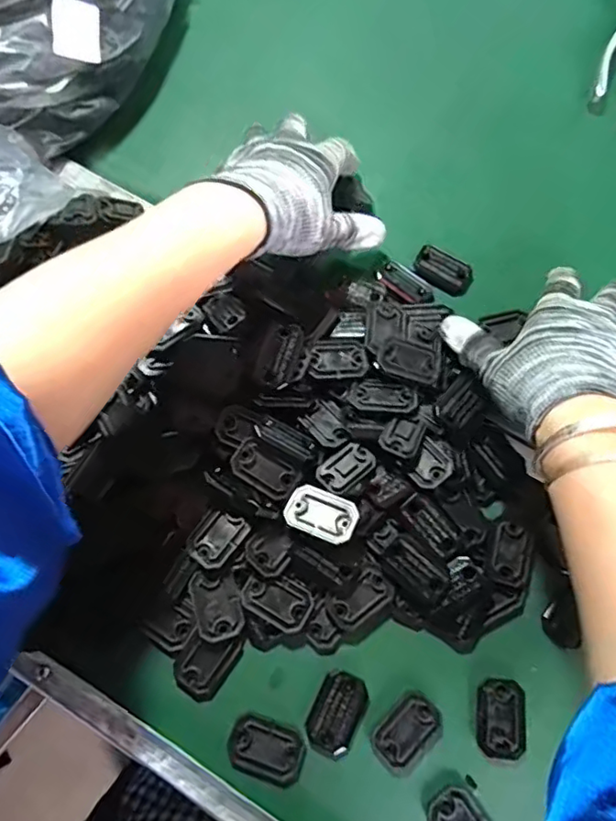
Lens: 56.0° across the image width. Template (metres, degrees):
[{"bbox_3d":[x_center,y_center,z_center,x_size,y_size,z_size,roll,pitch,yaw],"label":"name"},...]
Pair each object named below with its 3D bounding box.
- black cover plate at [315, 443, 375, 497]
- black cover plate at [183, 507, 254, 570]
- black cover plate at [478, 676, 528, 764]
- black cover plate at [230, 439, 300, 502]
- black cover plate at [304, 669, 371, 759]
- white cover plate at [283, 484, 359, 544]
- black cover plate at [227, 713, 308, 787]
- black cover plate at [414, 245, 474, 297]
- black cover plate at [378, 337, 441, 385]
[{"bbox_3d":[0.024,0.035,0.356,0.035,0.004,0.022,-39,78,-11],"label":"black cover plate"},{"bbox_3d":[-0.055,0.078,0.353,0.026,0.008,0.036,39,77,10],"label":"black cover plate"},{"bbox_3d":[0.113,0.180,0.337,0.027,0.006,0.041,4,74,1],"label":"black cover plate"},{"bbox_3d":[-0.026,0.036,0.351,0.040,0.004,0.024,33,84,-4],"label":"black cover plate"},{"bbox_3d":[0.018,0.176,0.336,0.029,0.006,0.044,25,75,7],"label":"black cover plate"},{"bbox_3d":[0.008,0.061,0.345,0.042,0.004,0.027,22,75,6],"label":"white cover plate"},{"bbox_3d":[-0.023,0.193,0.329,0.043,0.004,0.030,17,74,5],"label":"black cover plate"},{"bbox_3d":[0.100,-0.103,0.428,0.044,0.009,0.024,36,73,10],"label":"black cover plate"},{"bbox_3d":[0.066,-0.033,0.373,0.040,0.004,0.024,19,80,-4],"label":"black cover plate"}]

